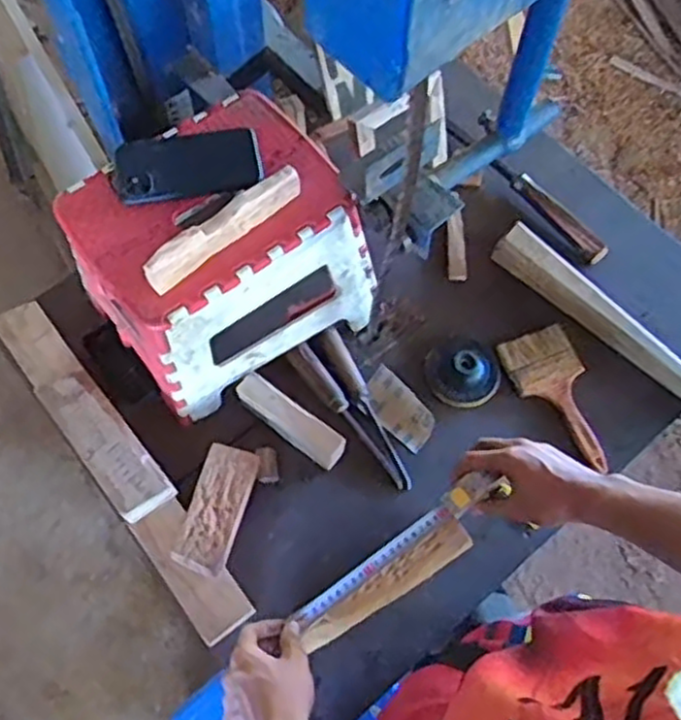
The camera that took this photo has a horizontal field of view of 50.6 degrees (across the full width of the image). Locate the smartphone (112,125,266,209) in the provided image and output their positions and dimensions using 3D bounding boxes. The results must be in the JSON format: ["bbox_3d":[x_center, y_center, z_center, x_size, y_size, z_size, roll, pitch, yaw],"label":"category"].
[{"bbox_3d":[-0.165,-0.213,0.777,0.155,0.011,0.084,-9,65,-5],"label":"smartphone"}]

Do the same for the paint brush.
[{"bbox_3d":[0.270,0.044,0.883,0.087,0.018,0.183,-20,67,-10],"label":"paint brush"}]

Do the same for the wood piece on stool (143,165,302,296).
[{"bbox_3d":[-0.117,-0.136,0.728,0.186,0.044,0.022,-40,71,-17],"label":"wood piece on stool"}]

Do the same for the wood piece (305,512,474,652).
[{"bbox_3d":[0.049,0.230,0.741,0.195,0.014,0.037,-33,69,-11],"label":"wood piece"}]

